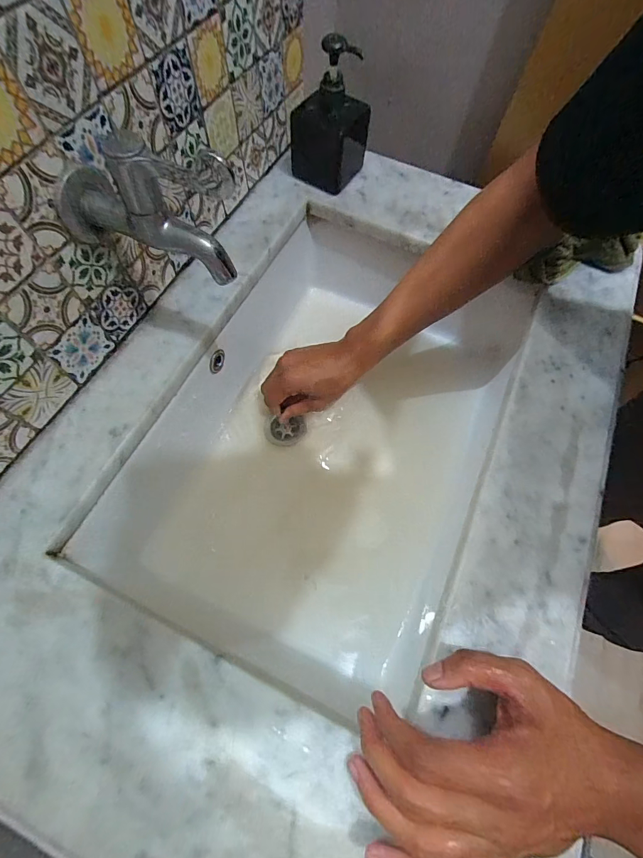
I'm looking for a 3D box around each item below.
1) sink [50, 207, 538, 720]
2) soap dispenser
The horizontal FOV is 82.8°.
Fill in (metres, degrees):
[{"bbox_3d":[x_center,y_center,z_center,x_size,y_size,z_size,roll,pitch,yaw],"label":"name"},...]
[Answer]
[{"bbox_3d":[0.018,0.003,0.414,0.339,0.151,0.482,19,67,6],"label":"sink"},{"bbox_3d":[0.010,-0.342,0.399,0.073,0.125,0.053,35,70,11],"label":"soap dispenser"}]

